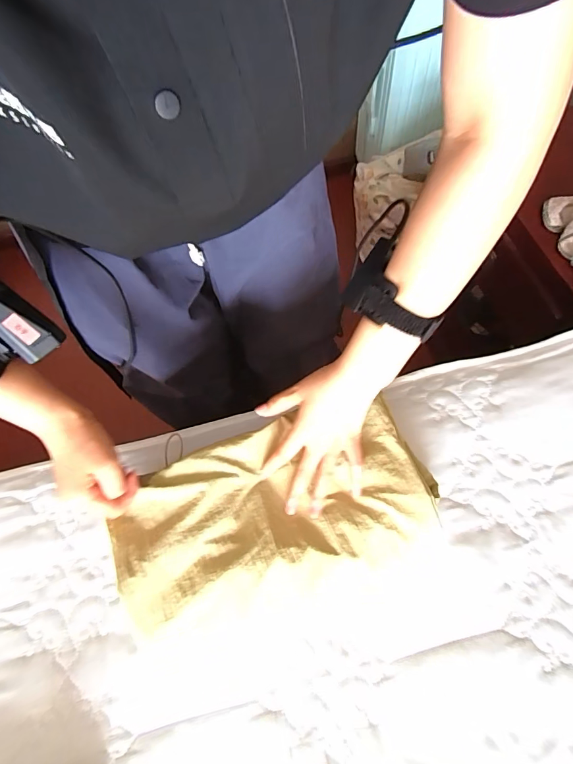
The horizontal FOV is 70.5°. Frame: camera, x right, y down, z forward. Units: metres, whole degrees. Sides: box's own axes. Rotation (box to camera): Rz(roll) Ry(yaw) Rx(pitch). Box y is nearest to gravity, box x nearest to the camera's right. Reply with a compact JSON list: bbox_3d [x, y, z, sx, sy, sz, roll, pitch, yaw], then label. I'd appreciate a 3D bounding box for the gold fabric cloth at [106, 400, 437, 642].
[{"bbox_3d":[-0.014,0.131,0.422,0.319,0.040,0.193,-14,71,-6],"label":"gold fabric cloth"}]

